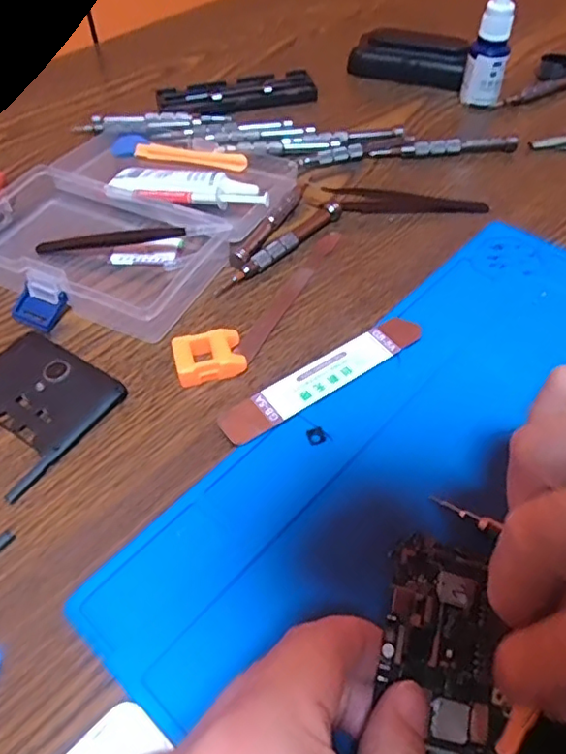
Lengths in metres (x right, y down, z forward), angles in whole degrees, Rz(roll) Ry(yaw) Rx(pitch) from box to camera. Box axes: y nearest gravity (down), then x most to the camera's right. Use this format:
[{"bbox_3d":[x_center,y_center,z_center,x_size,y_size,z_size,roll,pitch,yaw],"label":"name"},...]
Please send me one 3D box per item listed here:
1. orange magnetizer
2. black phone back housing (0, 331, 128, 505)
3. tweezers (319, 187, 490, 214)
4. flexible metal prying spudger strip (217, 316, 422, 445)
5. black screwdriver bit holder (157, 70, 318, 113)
[{"bbox_3d":[-0.037,-0.010,0.296,0.034,0.013,0.025,-14,52,-10],"label":"orange magnetizer"},{"bbox_3d":[-0.135,0.021,0.278,0.075,0.006,0.098,28,56,22],"label":"black phone back housing"},{"bbox_3d":[0.080,-0.113,0.377,0.101,0.012,0.012,2,51,3],"label":"tweezers"},{"bbox_3d":[0.021,0.000,0.291,0.116,0.006,0.020,-29,56,-21],"label":"flexible metal prying spudger strip"},{"bbox_3d":[-0.037,-0.229,0.475,0.124,0.010,0.052,-14,52,-10],"label":"black screwdriver bit holder"}]

